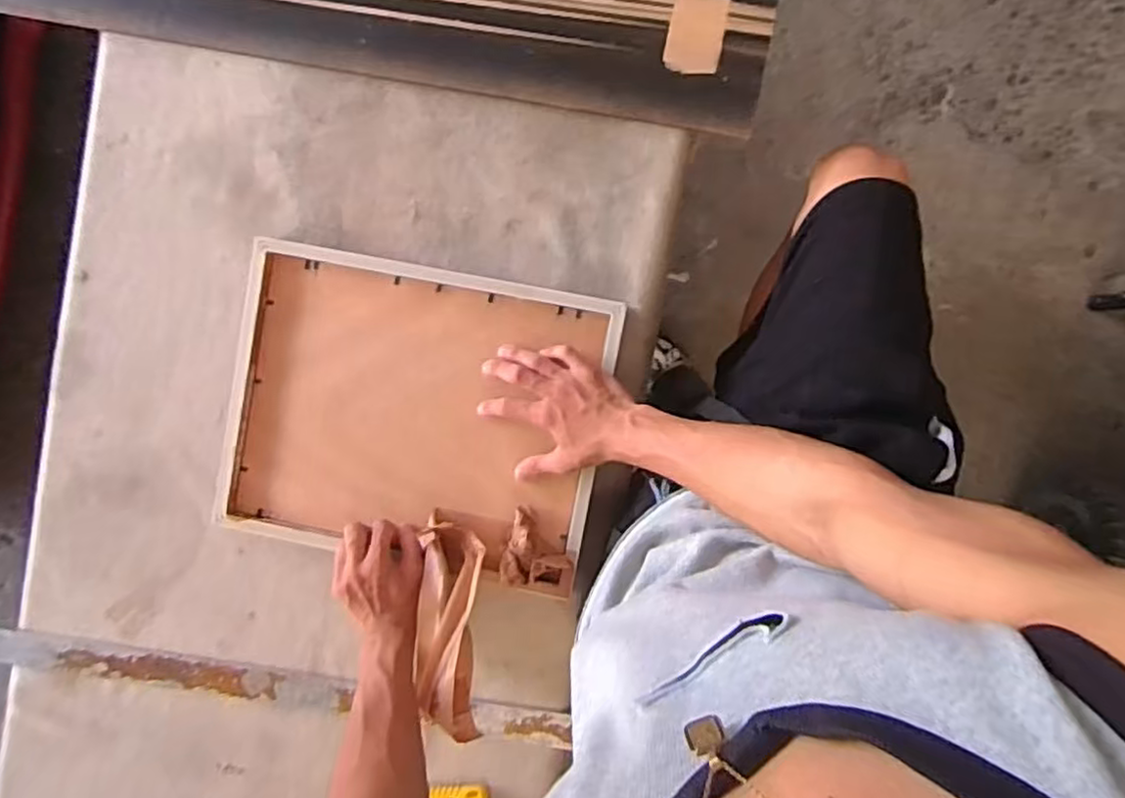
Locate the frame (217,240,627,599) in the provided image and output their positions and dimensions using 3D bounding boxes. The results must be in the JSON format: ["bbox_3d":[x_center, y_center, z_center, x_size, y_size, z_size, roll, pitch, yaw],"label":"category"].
[{"bbox_3d":[-0.146,0.017,0.681,0.365,0.032,0.290,11,94,3],"label":"frame"}]

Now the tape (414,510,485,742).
[{"bbox_3d":[-0.103,0.208,0.641,0.057,0.034,0.197,-4,71,4],"label":"tape"}]

